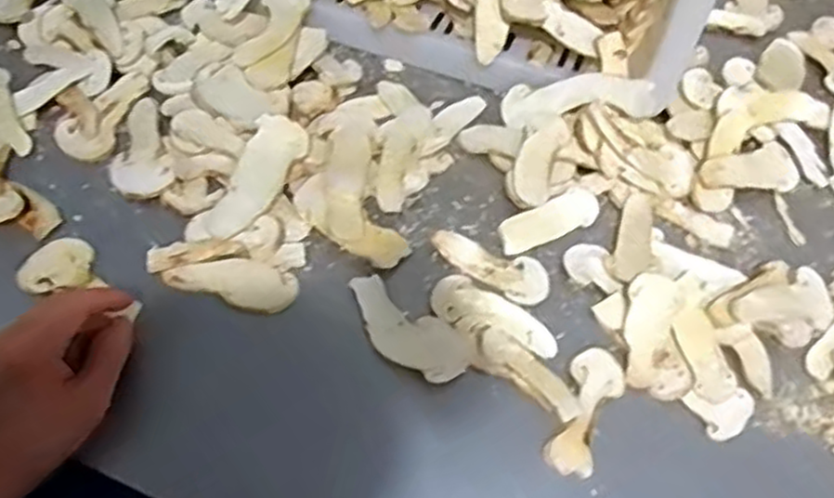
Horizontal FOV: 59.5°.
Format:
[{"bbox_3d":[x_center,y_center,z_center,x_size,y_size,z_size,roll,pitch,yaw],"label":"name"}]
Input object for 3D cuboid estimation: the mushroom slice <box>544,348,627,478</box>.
[{"bbox_3d":[0.106,0.101,0.456,0.032,0.007,0.082,23,63,9],"label":"mushroom slice"}]

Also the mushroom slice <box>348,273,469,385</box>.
[{"bbox_3d":[-0.009,0.053,0.475,0.091,0.006,0.039,35,65,14],"label":"mushroom slice"}]

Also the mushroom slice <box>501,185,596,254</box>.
[{"bbox_3d":[0.095,-0.020,0.520,0.077,0.004,0.028,-26,87,-12],"label":"mushroom slice"}]

